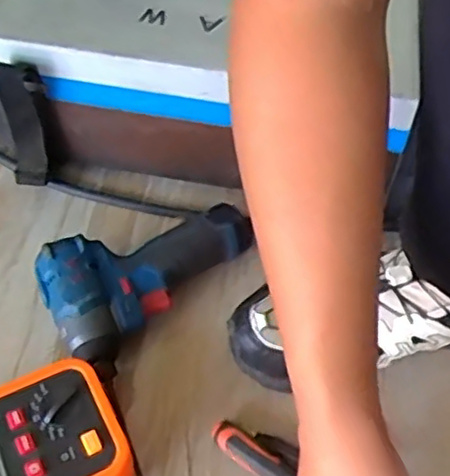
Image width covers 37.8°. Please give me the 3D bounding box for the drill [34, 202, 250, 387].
[{"bbox_3d":[-0.070,0.025,0.583,0.194,0.062,0.112,-37,63,-27],"label":"drill"}]

